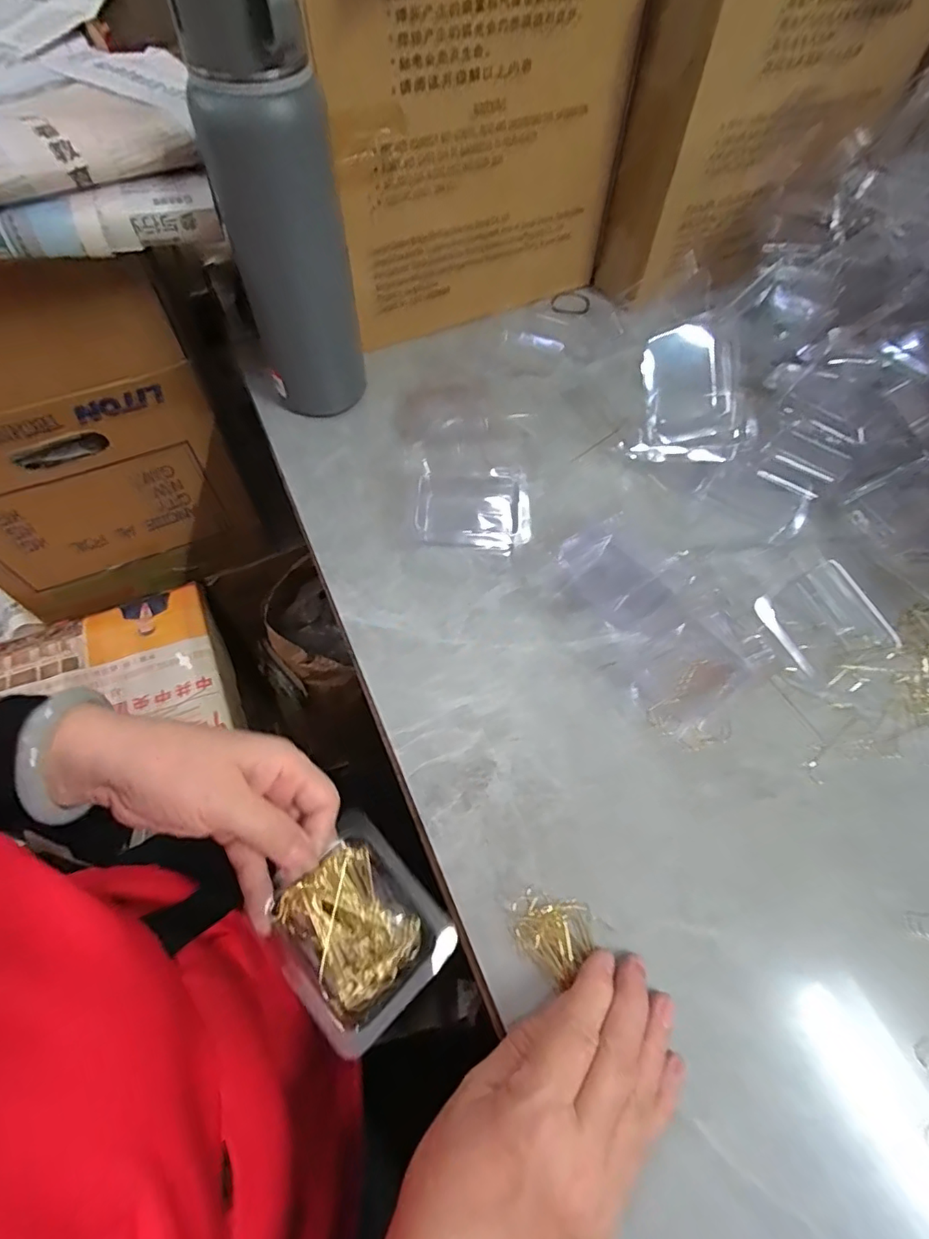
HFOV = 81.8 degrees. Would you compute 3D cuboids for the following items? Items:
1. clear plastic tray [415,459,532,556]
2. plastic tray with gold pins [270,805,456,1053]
[{"bbox_3d":[0.006,-0.092,0.425,0.087,0.022,0.084,3,60,0],"label":"clear plastic tray"},{"bbox_3d":[-0.057,0.165,0.287,0.076,0.028,0.086,-39,68,-22],"label":"plastic tray with gold pins"}]

